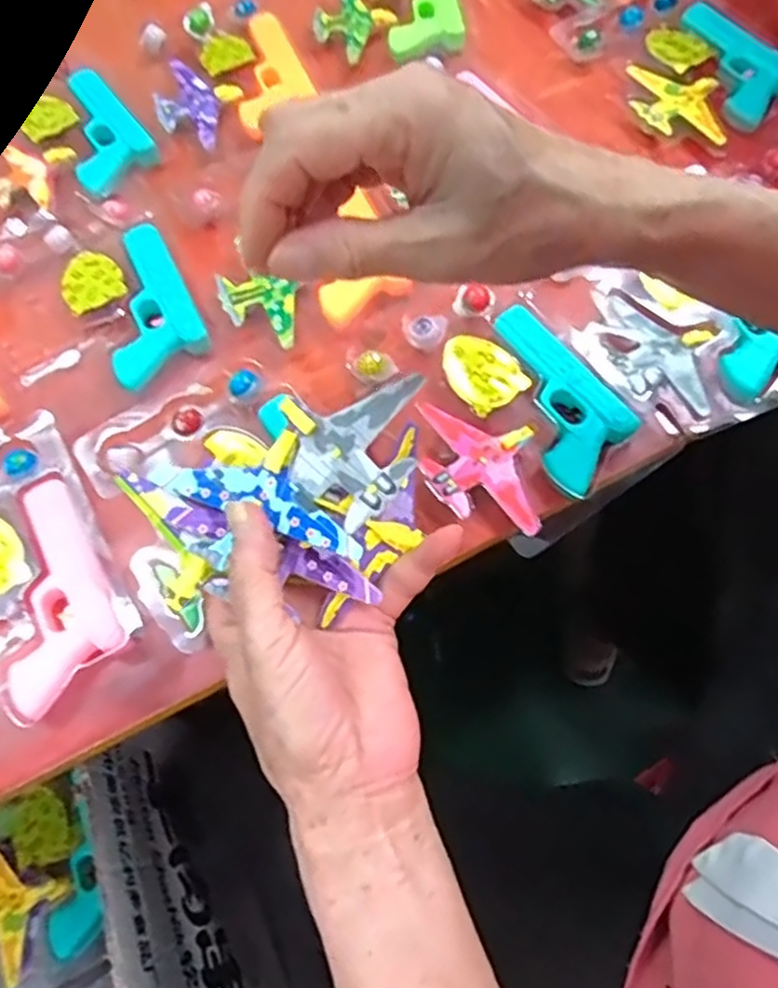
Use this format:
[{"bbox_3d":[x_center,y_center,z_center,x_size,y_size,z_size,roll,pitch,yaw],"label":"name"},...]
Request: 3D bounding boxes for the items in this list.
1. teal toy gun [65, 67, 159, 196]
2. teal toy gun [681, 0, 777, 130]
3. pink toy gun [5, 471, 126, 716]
[{"bbox_3d":[-0.214,-0.268,0.510,0.058,0.008,0.121,-32,68,-11],"label":"teal toy gun"},{"bbox_3d":[0.252,-0.325,0.514,0.054,0.015,0.112,-28,68,-9],"label":"teal toy gun"},{"bbox_3d":[-0.177,0.049,0.368,0.059,0.011,0.122,-23,67,-7],"label":"pink toy gun"}]

